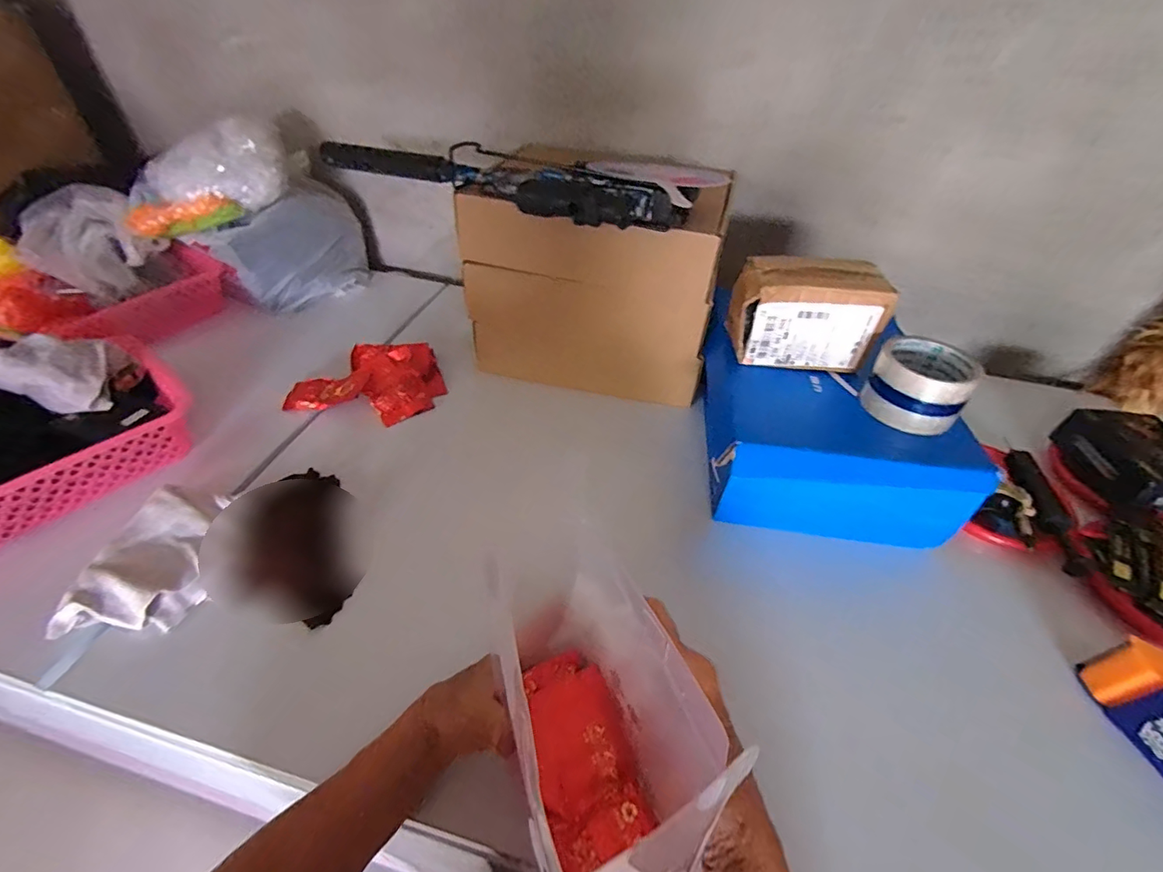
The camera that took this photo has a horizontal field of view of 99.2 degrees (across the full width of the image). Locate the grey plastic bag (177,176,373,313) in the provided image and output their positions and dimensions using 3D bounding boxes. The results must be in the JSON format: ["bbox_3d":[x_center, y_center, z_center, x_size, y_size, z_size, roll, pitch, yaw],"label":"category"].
[{"bbox_3d":[-0.472,-0.312,0.823,0.074,0.158,0.240,32,50,26],"label":"grey plastic bag"}]

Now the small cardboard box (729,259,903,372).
[{"bbox_3d":[0.246,-0.133,0.544,0.153,0.103,0.065,9,44,5],"label":"small cardboard box"}]

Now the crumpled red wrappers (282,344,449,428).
[{"bbox_3d":[-0.299,-0.074,0.685,0.202,0.032,0.132,-3,44,-7],"label":"crumpled red wrappers"}]

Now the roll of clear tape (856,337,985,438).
[{"bbox_3d":[0.345,-0.053,0.508,0.085,0.062,0.085,31,50,25],"label":"roll of clear tape"}]

